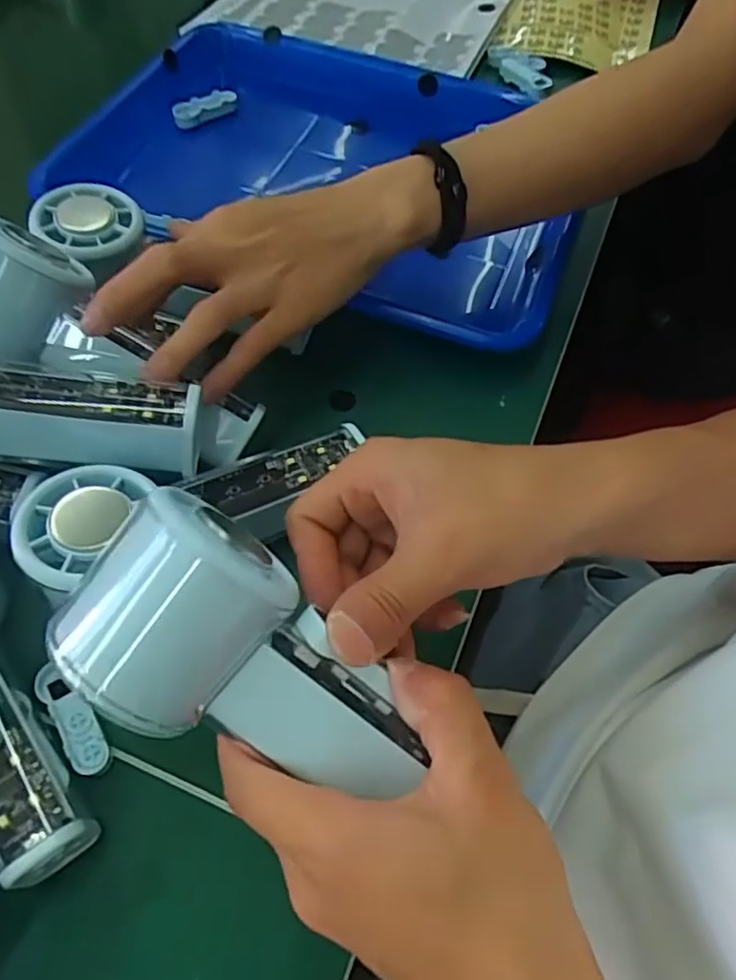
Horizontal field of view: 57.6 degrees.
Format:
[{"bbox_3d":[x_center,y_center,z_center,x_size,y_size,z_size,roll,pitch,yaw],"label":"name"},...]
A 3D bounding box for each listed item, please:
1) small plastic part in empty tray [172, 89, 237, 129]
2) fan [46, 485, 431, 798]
[{"bbox_3d":[-0.116,-0.275,0.481,0.047,0.022,0.008,-21,62,-14],"label":"small plastic part in empty tray"},{"bbox_3d":[-0.036,0.049,0.221,0.114,0.054,0.063,34,96,-18],"label":"fan"}]

